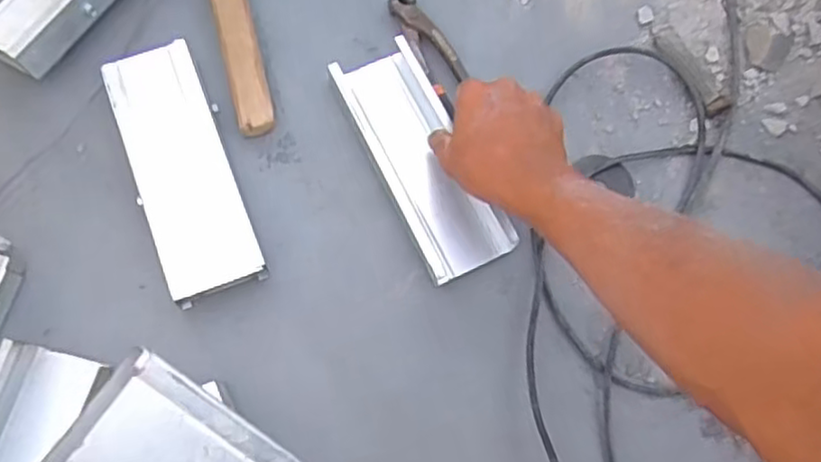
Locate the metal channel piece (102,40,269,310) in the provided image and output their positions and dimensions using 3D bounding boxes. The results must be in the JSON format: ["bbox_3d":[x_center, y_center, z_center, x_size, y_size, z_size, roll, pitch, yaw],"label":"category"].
[{"bbox_3d":[-0.196,-0.053,0.599,0.079,0.035,0.224,-19,75,-8],"label":"metal channel piece"}]

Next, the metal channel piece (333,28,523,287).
[{"bbox_3d":[0.010,-0.066,0.611,0.083,0.031,0.217,-24,76,-9],"label":"metal channel piece"}]

